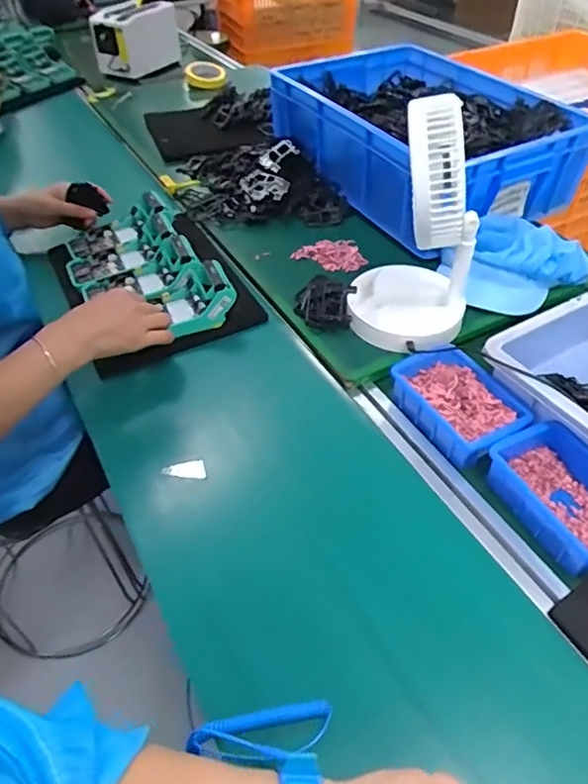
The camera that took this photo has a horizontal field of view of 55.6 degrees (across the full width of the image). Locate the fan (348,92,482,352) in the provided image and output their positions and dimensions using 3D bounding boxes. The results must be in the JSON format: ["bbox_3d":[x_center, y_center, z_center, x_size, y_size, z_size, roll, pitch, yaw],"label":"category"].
[{"bbox_3d":[0.155,-0.208,0.691,0.154,0.277,0.159,5,46,6],"label":"fan"}]

